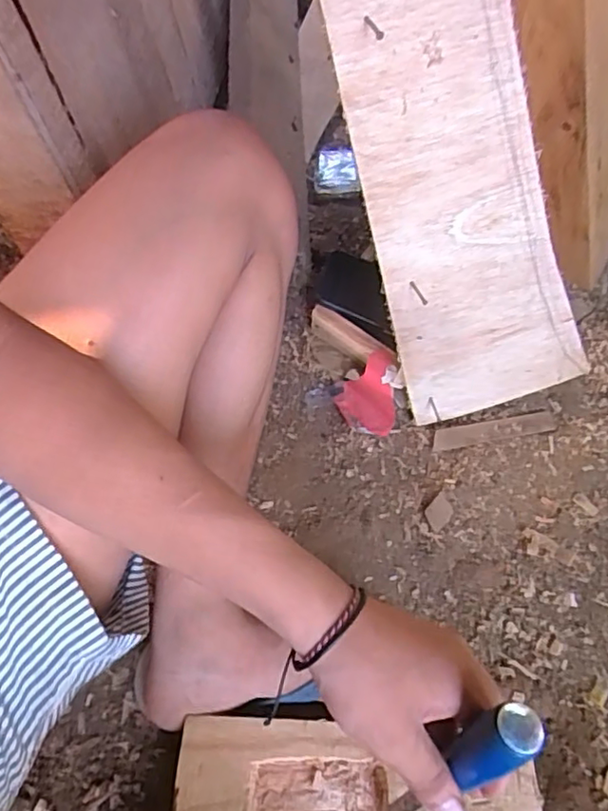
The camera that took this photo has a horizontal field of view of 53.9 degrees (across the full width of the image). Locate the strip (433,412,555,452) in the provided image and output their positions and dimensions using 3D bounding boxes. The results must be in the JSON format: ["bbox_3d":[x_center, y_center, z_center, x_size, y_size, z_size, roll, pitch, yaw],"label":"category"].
[{"bbox_3d":[0.205,0.027,0.644,0.133,0.006,0.023,-12,55,-1],"label":"strip"}]

